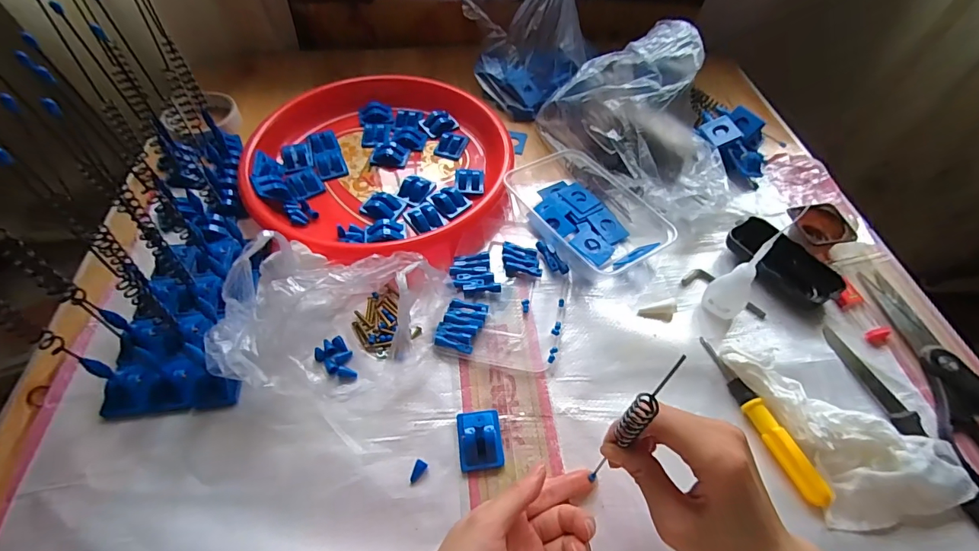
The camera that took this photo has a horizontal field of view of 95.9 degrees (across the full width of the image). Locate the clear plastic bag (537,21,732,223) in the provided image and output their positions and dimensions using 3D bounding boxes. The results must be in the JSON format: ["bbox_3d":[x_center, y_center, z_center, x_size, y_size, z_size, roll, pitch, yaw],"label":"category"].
[{"bbox_3d":[0.181,-0.180,0.499,0.136,0.137,0.231,-28,58,-21],"label":"clear plastic bag"}]

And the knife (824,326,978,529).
[{"bbox_3d":[0.345,0.120,0.365,0.023,0.008,0.179,-14,54,-12],"label":"knife"}]

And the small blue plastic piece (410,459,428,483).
[{"bbox_3d":[-0.055,0.149,0.336,0.009,0.006,0.017,27,57,18],"label":"small blue plastic piece"}]

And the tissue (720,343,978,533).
[{"bbox_3d":[0.283,0.108,0.350,0.118,0.042,0.156,-16,55,-13],"label":"tissue"}]

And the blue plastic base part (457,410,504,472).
[{"bbox_3d":[-0.007,0.127,0.346,0.034,0.019,0.043,-5,53,-6],"label":"blue plastic base part"}]

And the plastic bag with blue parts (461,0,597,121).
[{"bbox_3d":[0.053,-0.310,0.573,0.167,0.151,0.125,-2,53,-3],"label":"plastic bag with blue parts"}]

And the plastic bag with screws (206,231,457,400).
[{"bbox_3d":[-0.131,0.030,0.379,0.182,0.068,0.132,-2,53,-3],"label":"plastic bag with screws"}]

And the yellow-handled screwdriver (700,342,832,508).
[{"bbox_3d":[0.220,0.112,0.361,0.019,0.016,0.141,-14,54,-12],"label":"yellow-handled screwdriver"}]

